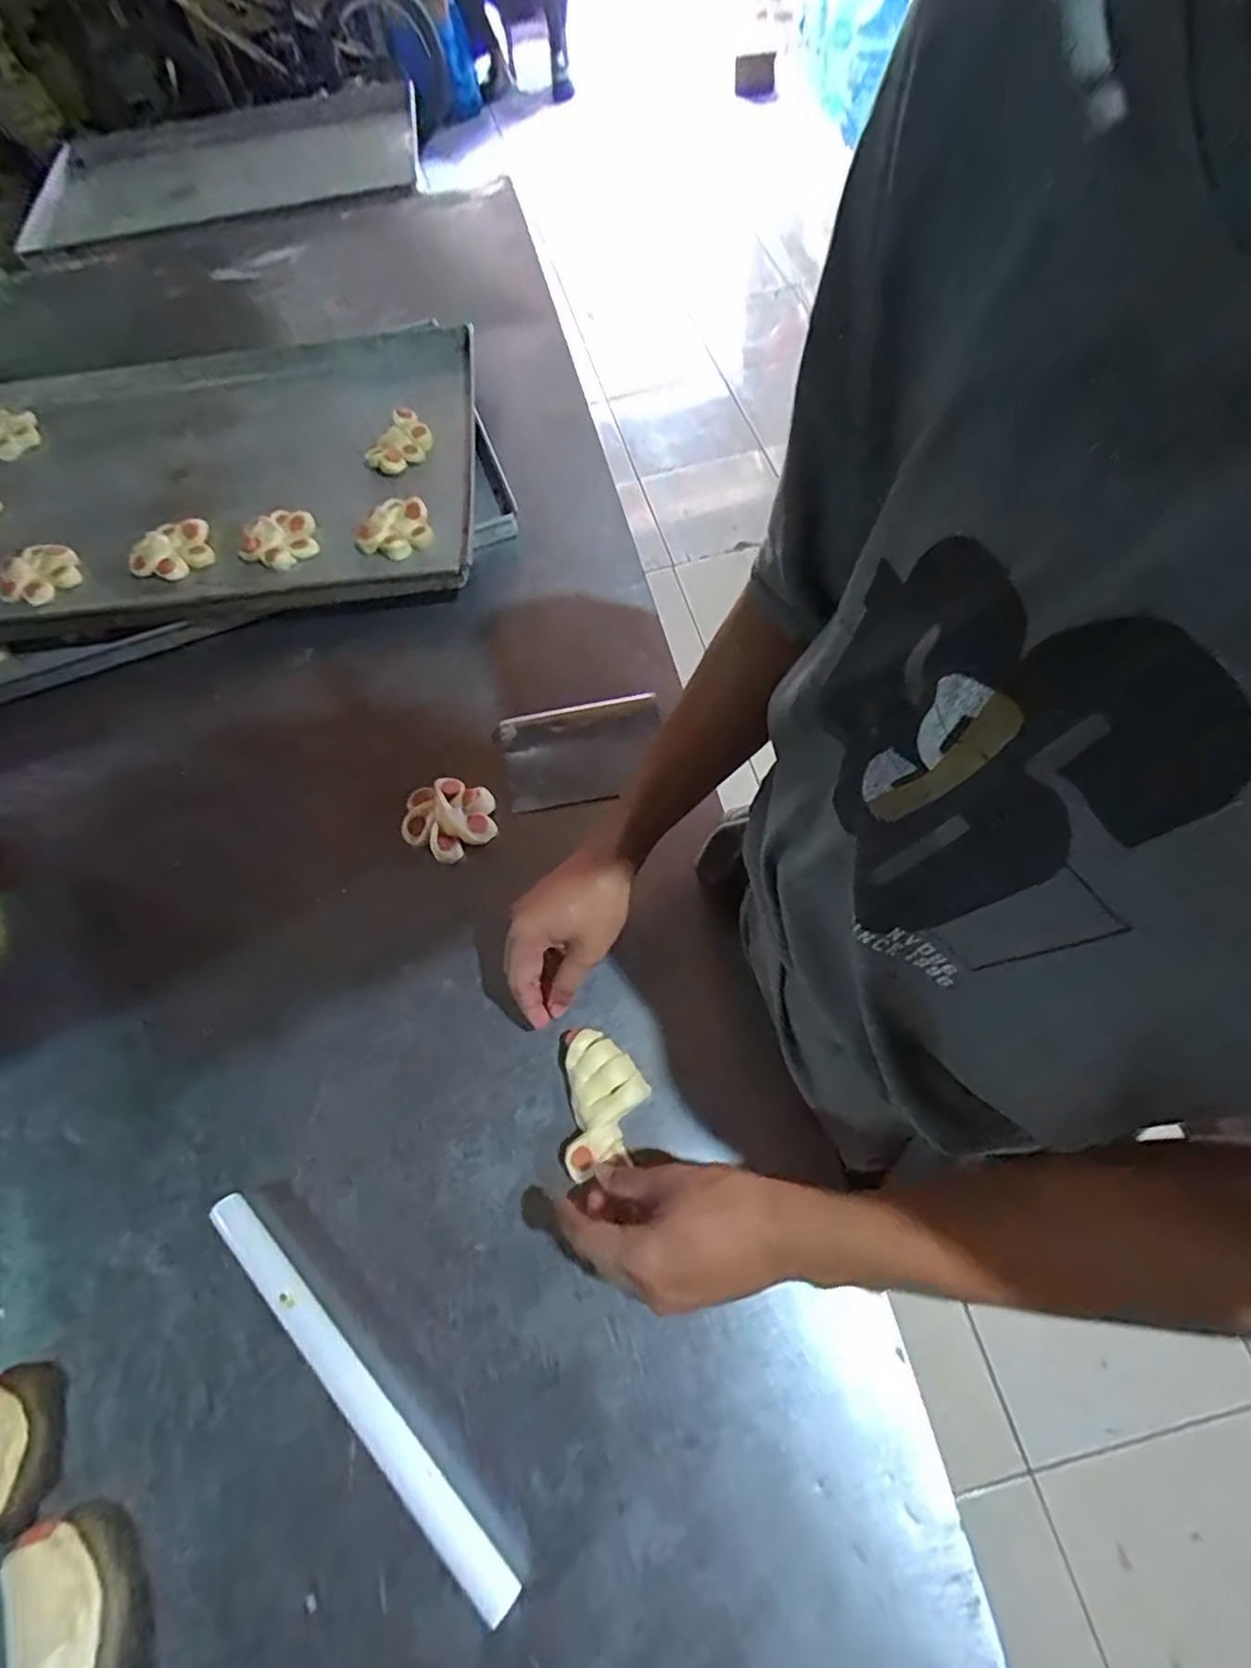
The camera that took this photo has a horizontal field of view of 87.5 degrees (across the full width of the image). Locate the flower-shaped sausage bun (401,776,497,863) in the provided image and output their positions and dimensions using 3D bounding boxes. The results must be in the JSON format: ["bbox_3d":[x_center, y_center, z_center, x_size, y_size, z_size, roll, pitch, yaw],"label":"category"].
[{"bbox_3d":[-0.160,-0.016,0.591,0.079,0.027,0.072,-1,65,3],"label":"flower-shaped sausage bun"}]

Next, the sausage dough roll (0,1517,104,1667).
[{"bbox_3d":[-0.333,0.458,0.380,0.043,0.023,0.093,-26,66,-9],"label":"sausage dough roll"}]

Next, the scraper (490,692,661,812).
[{"bbox_3d":[-0.039,-0.076,0.611,0.147,0.028,0.088,-10,65,-1],"label":"scraper"}]

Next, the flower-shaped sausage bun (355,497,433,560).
[{"bbox_3d":[-0.243,-0.319,0.686,0.077,0.025,0.056,-26,65,-8],"label":"flower-shaped sausage bun"}]

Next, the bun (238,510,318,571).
[{"bbox_3d":[-0.371,-0.314,0.699,0.083,0.023,0.062,-33,66,-11],"label":"bun"}]

